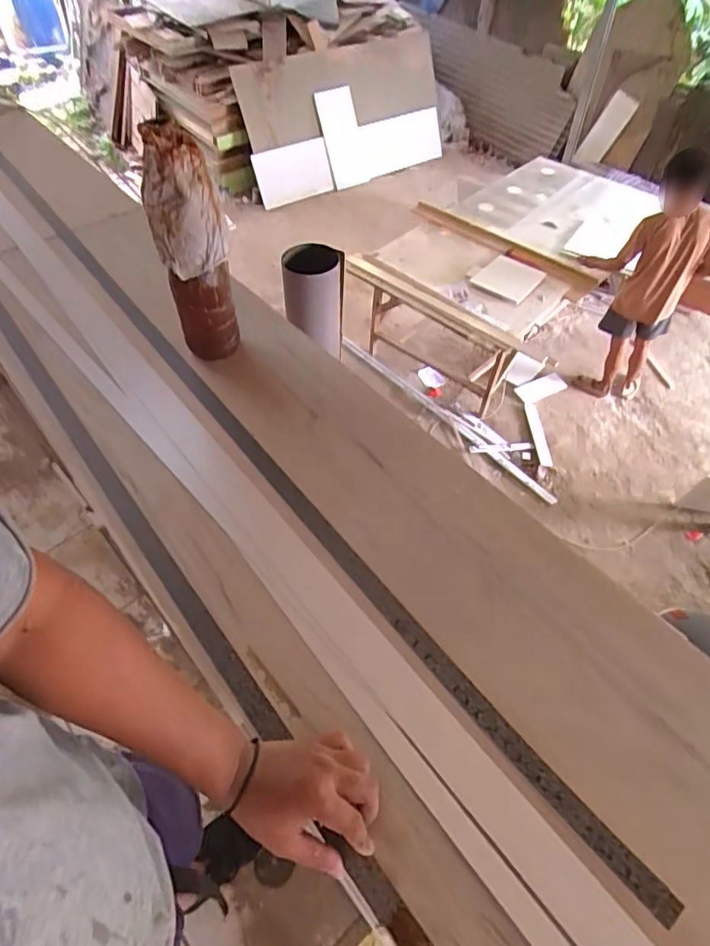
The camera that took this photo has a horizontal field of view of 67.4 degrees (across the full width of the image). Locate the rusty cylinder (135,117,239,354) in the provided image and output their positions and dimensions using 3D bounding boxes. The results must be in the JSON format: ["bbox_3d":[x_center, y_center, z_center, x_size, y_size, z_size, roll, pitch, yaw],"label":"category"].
[{"bbox_3d":[-0.216,-0.291,0.726,0.084,0.322,0.071,-23,56,-17],"label":"rusty cylinder"}]

